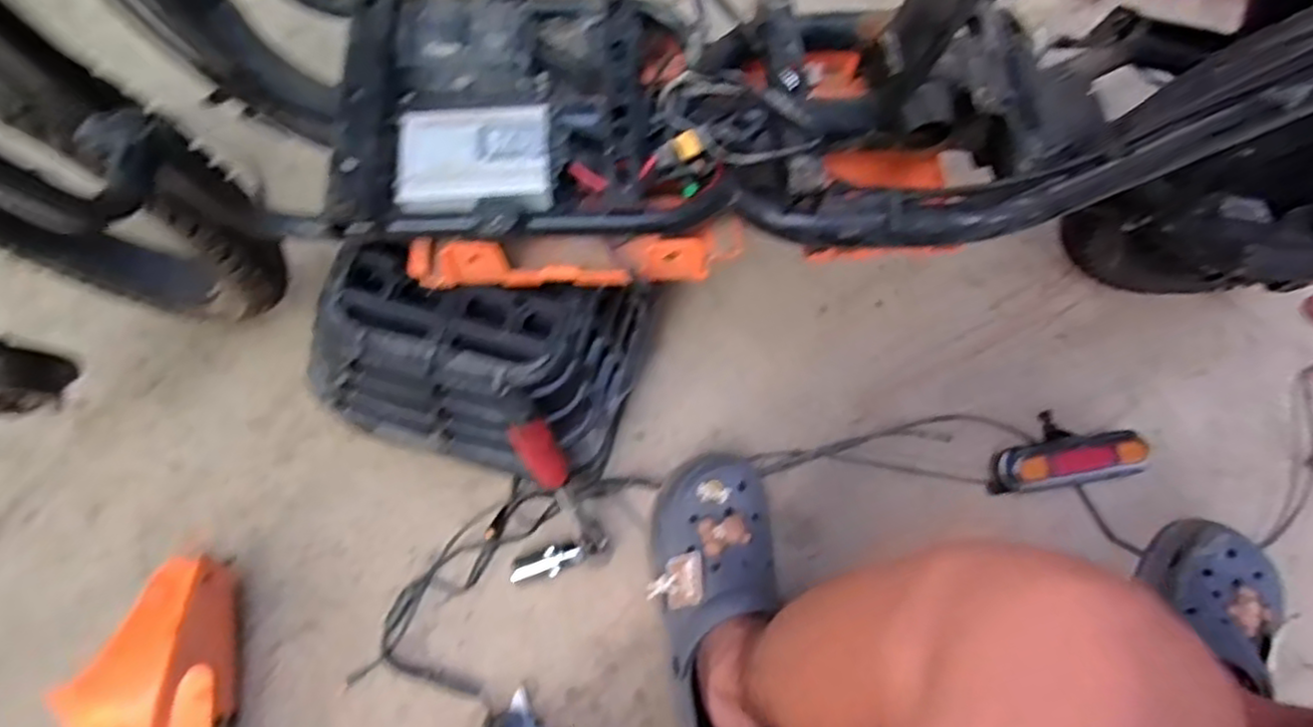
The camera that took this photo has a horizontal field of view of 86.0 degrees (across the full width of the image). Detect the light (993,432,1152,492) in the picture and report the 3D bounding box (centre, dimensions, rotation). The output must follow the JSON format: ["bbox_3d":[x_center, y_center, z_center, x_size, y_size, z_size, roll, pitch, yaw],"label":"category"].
[{"bbox_3d":[0.410,0.096,0.698,0.154,0.037,0.046,-8,70,-5],"label":"light"}]

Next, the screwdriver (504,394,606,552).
[{"bbox_3d":[-0.078,0.098,0.574,0.028,0.223,0.034,-32,51,-12],"label":"screwdriver"}]

